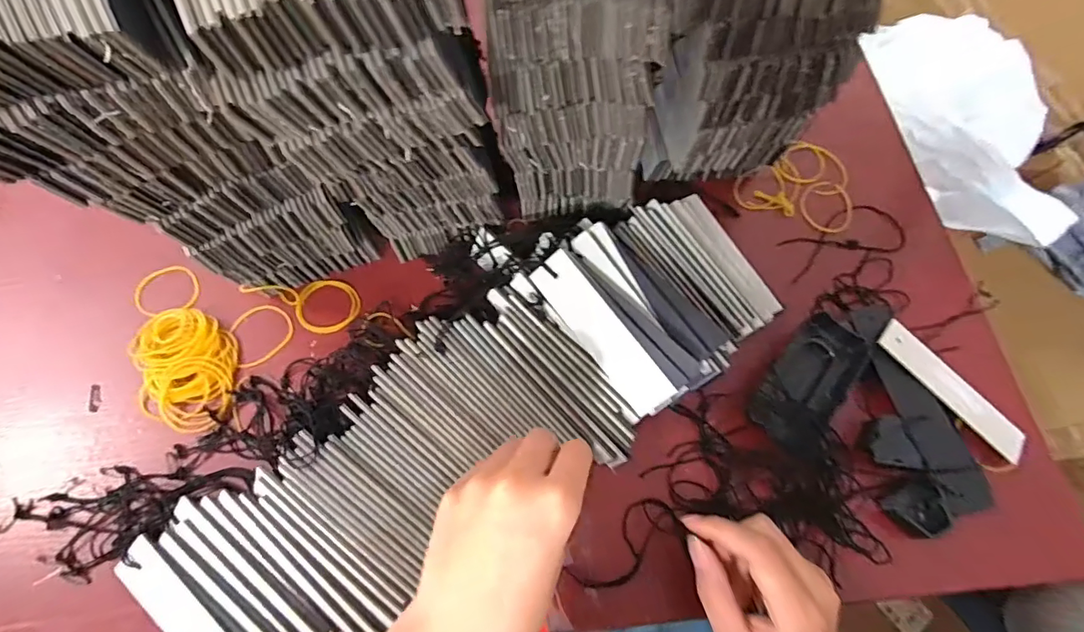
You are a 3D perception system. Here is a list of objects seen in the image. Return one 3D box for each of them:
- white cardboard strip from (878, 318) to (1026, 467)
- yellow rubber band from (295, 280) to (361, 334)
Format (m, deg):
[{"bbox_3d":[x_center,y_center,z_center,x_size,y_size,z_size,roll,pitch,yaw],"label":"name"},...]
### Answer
[{"bbox_3d":[0.312,0.056,0.380,0.125,0.004,0.031,44,70,7],"label":"white cardboard strip"},{"bbox_3d":[-0.169,-0.007,0.397,0.048,0.005,0.046,3,65,-6],"label":"yellow rubber band"}]

